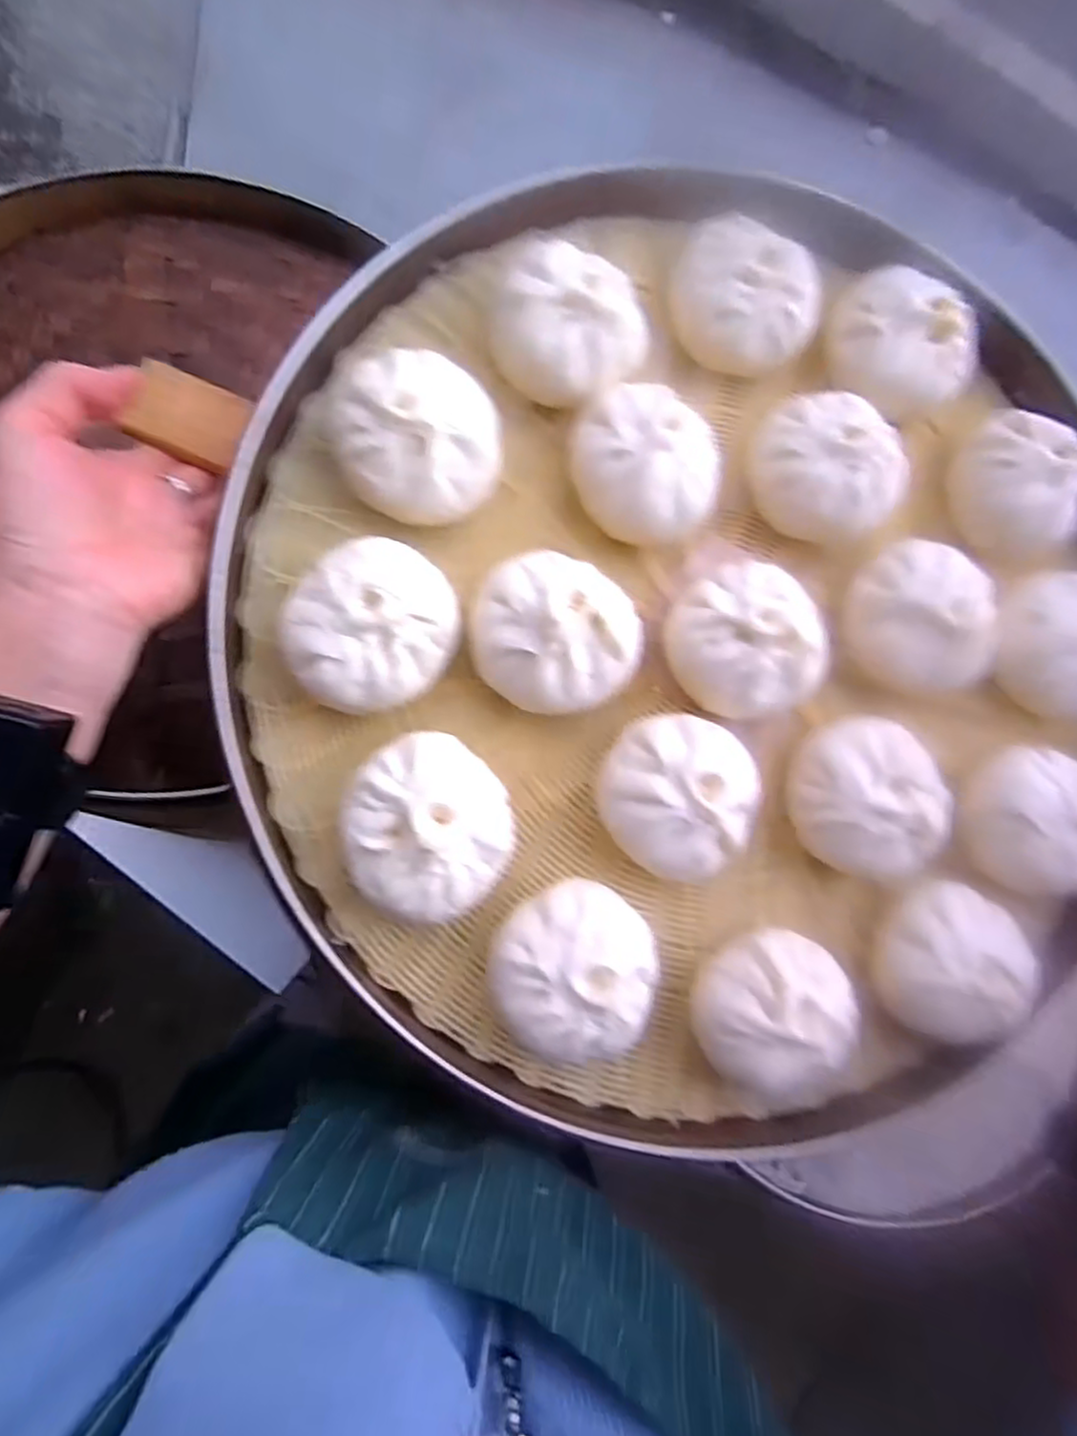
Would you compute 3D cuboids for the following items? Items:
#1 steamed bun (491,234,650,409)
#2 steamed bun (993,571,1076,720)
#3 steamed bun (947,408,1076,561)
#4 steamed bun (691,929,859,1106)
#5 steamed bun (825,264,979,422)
[{"bbox_3d":[0.017,-0.196,0.343,0.076,0.037,0.067,-5,76,-3],"label":"steamed bun"},{"bbox_3d":[0.291,-0.038,0.374,0.070,0.040,0.076,-2,76,-2],"label":"steamed bun"},{"bbox_3d":[0.261,-0.127,0.372,0.063,0.039,0.075,-38,80,-10],"label":"steamed bun"},{"bbox_3d":[0.111,0.137,0.323,0.074,0.035,0.070,-3,76,-2],"label":"steamed bun"},{"bbox_3d":[0.196,-0.202,0.374,0.076,0.035,0.060,22,77,4],"label":"steamed bun"}]

